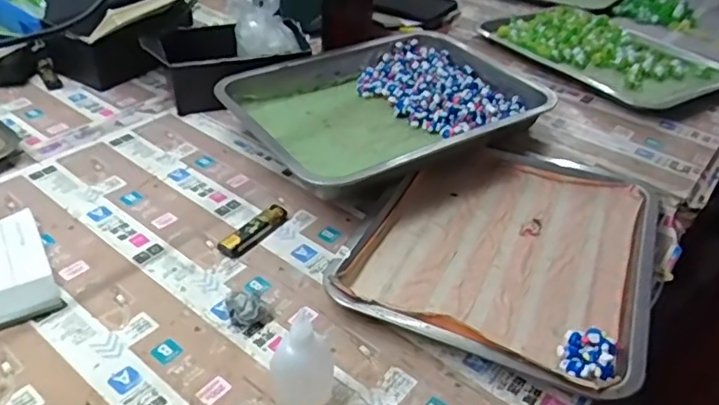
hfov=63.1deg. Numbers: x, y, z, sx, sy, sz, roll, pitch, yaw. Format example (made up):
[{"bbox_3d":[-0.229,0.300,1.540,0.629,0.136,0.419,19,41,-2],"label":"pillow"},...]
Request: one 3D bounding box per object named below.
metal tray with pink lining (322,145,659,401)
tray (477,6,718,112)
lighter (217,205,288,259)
[{"bbox_3d":[0.143,0.038,0.572,0.258,0.034,0.300,19,40,18],"label":"metal tray with pink lining"},{"bbox_3d":[0.335,-0.222,0.828,0.202,0.019,0.310,-25,46,-32],"label":"tray"},{"bbox_3d":[-0.102,0.028,0.578,0.023,0.014,0.080,28,43,27],"label":"lighter"}]

